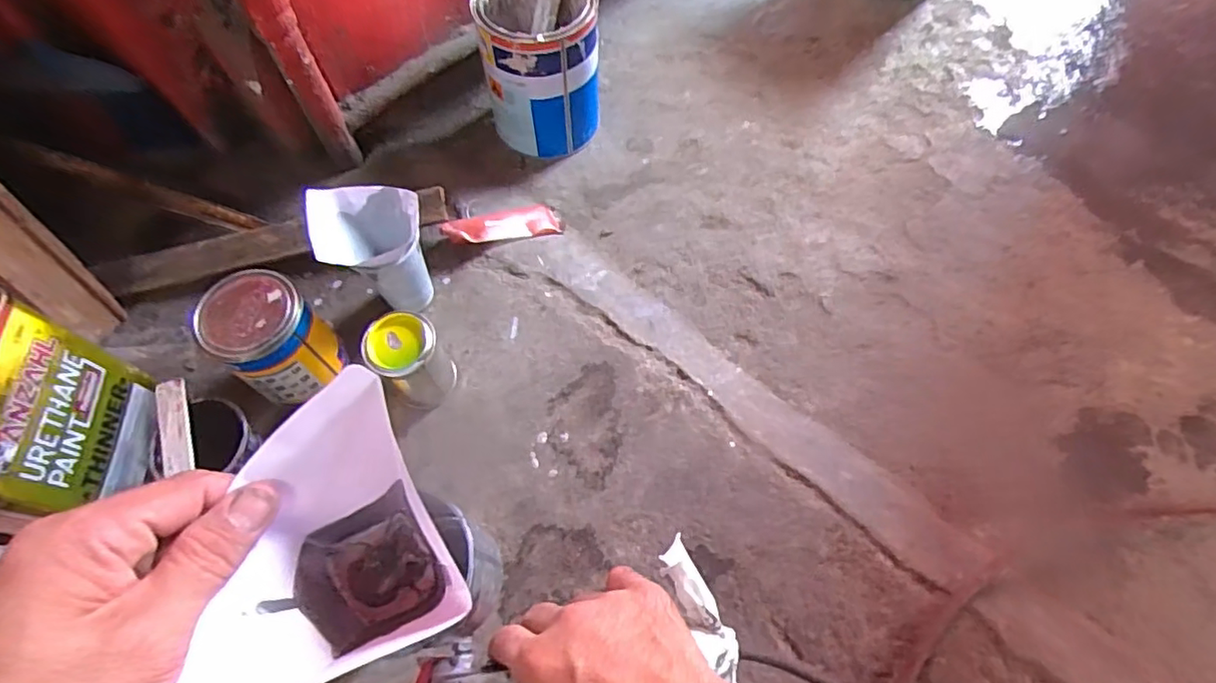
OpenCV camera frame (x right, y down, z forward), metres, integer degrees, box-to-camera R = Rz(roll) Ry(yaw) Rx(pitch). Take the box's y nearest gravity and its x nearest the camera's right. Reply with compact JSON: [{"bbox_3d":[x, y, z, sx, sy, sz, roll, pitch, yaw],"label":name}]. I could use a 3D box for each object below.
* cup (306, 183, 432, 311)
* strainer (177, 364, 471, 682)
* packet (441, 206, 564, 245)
[{"bbox_3d":[-0.257,-0.095,0.693,0.106,0.160,0.089,-14,64,-6],"label":"cup"},{"bbox_3d":[-0.122,0.087,0.254,0.090,0.077,0.108,-23,67,-11],"label":"strainer"},{"bbox_3d":[-0.141,-0.159,0.816,0.163,0.017,0.056,-16,64,-30],"label":"packet"}]

